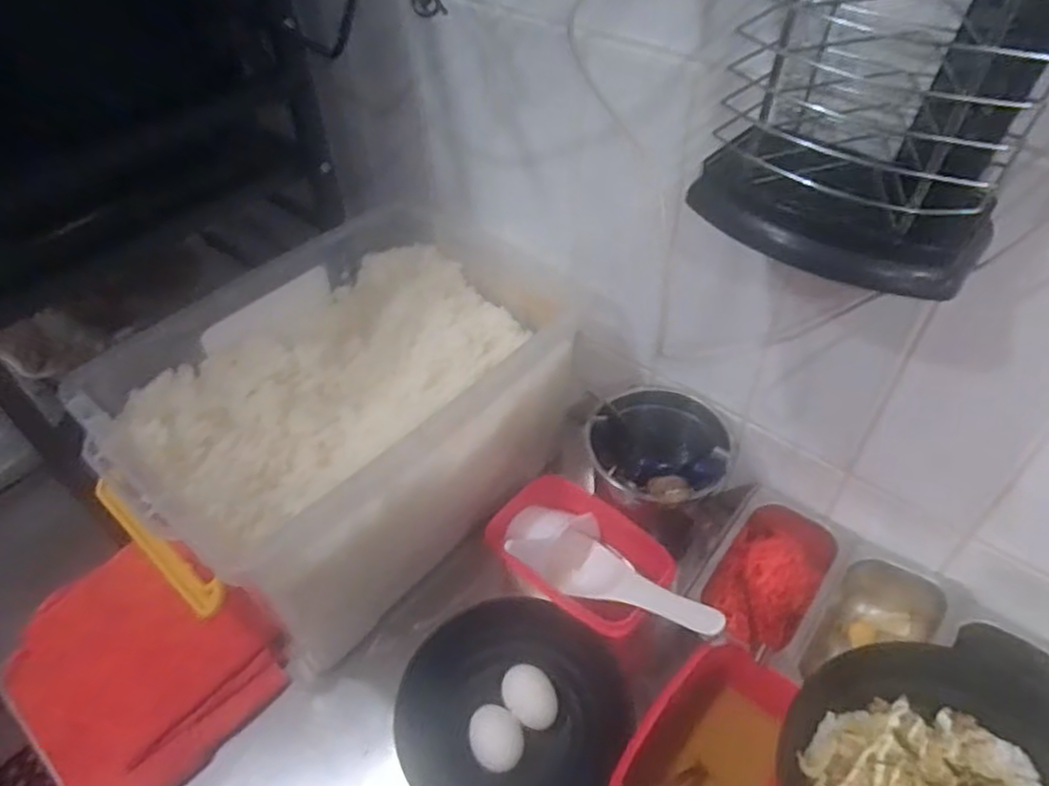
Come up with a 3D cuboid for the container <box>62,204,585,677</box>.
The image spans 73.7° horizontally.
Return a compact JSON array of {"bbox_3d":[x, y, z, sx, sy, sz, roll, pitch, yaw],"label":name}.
[{"bbox_3d":[-0.171,0.020,0.698,0.289,0.195,0.421,32,55,28],"label":"container"}]

